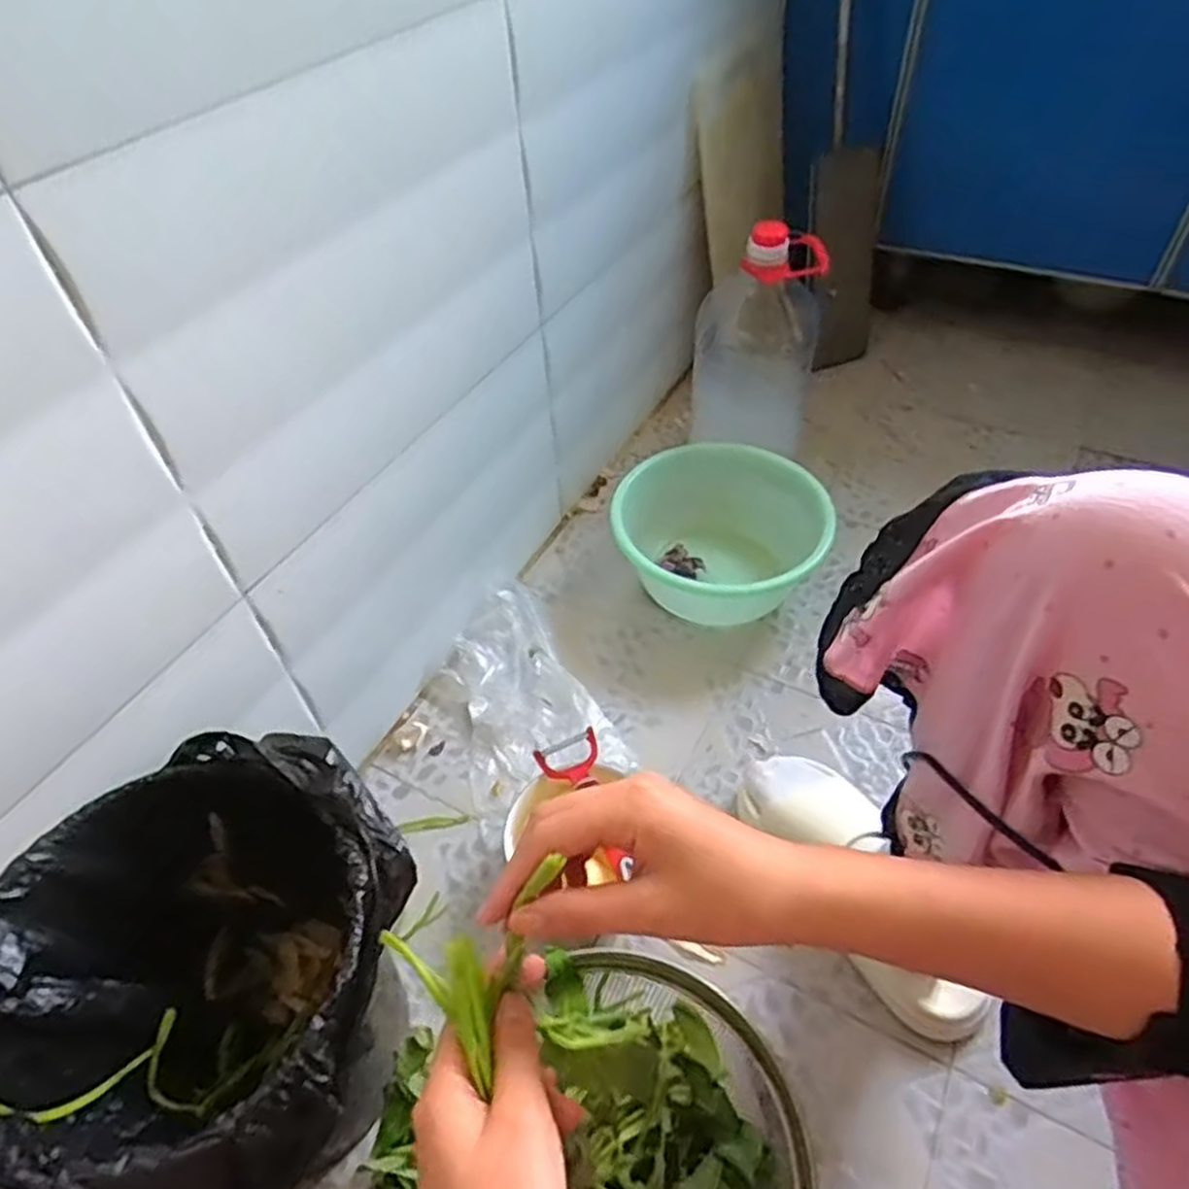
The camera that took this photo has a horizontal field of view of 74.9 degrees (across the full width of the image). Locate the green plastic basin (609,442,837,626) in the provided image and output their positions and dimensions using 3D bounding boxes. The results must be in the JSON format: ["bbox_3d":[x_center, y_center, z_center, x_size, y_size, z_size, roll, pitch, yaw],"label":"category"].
[{"bbox_3d":[0.159,-0.065,0.996,0.252,0.134,0.257,-2,48,2],"label":"green plastic basin"}]

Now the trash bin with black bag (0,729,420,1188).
[{"bbox_3d":[-0.248,0.278,0.548,0.243,0.247,0.251,3,49,7],"label":"trash bin with black bag"}]

